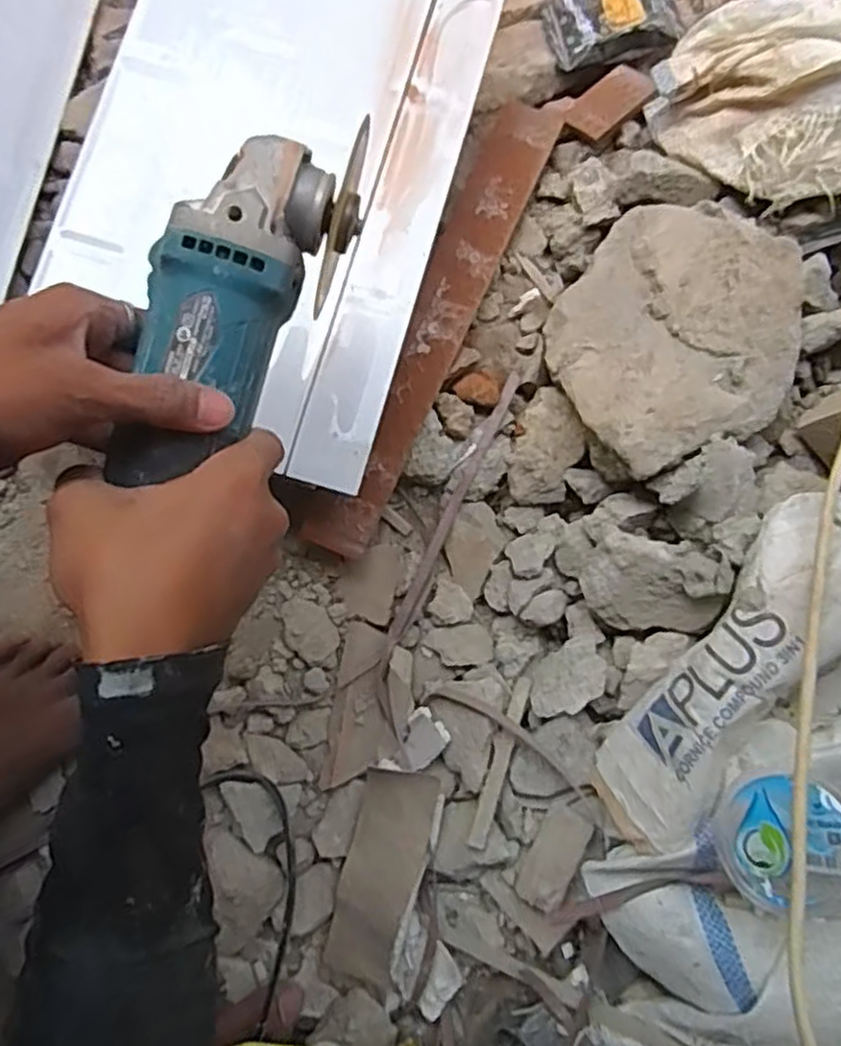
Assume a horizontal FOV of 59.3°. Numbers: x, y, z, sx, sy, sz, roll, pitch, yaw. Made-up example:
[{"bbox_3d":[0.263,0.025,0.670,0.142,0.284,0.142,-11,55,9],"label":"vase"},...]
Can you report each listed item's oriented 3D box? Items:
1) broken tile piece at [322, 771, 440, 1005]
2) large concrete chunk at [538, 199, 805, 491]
[{"bbox_3d":[-0.031,0.265,0.546,0.060,0.013,0.176,15,96,27],"label":"broken tile piece"},{"bbox_3d":[0.178,-0.141,0.546,0.165,0.099,0.199,-19,79,-4],"label":"large concrete chunk"}]

